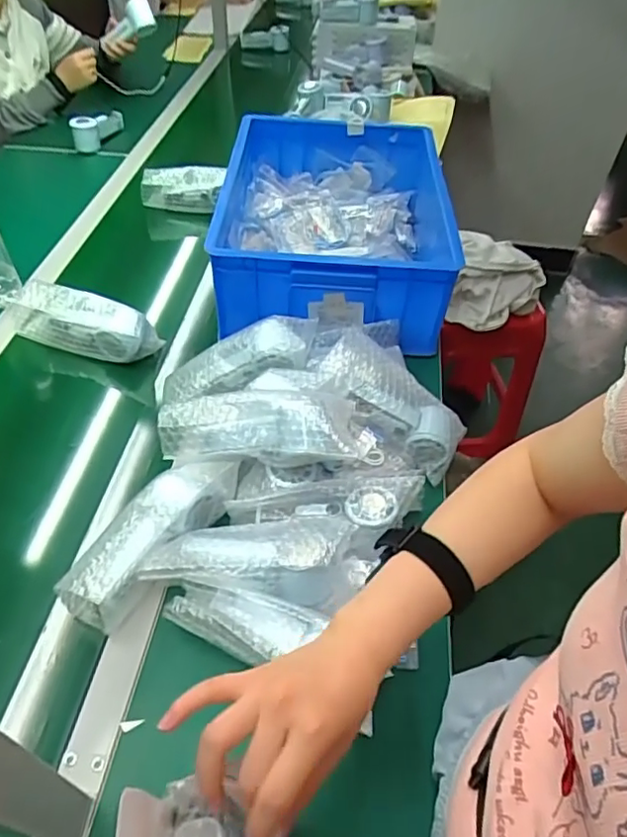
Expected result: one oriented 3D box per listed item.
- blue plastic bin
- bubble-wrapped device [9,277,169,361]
[{"bbox_3d":[0.051,-0.325,0.949,0.381,0.151,0.460,6,47,2],"label":"blue plastic bin"},{"bbox_3d":[-0.330,-0.138,0.834,0.193,0.077,0.067,11,48,7],"label":"bubble-wrapped device"}]

